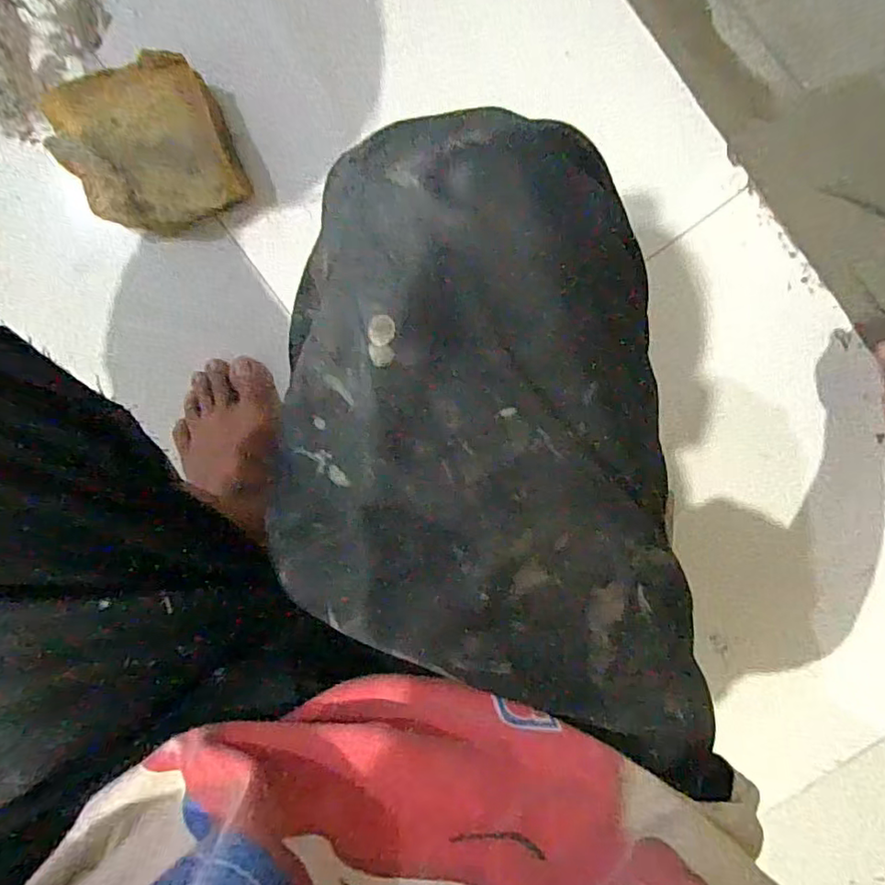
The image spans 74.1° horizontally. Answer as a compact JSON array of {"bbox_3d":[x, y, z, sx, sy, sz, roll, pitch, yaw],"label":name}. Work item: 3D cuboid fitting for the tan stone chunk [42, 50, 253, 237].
[{"bbox_3d":[-0.280,-0.277,0.562,0.147,0.054,0.139,-21,98,3],"label":"tan stone chunk"}]

